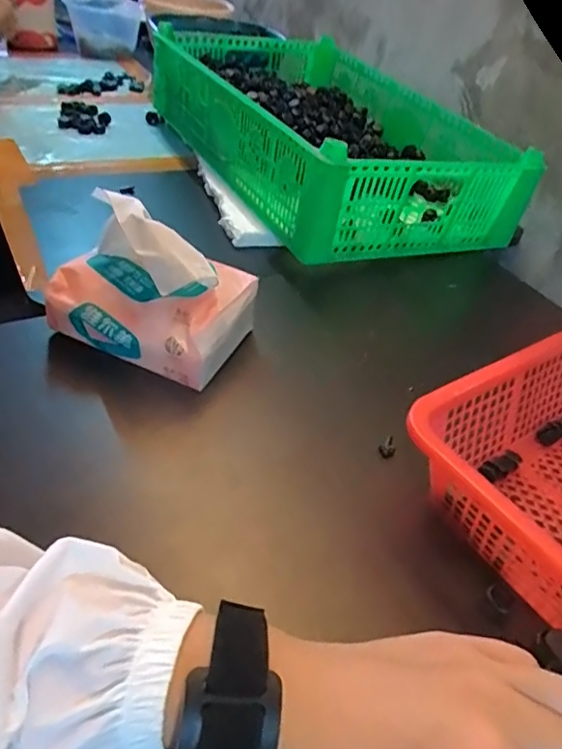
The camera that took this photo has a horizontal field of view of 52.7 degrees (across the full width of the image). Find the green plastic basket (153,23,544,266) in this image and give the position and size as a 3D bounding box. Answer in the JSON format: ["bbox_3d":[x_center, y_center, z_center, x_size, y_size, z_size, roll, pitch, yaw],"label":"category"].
[{"bbox_3d":[0.058,-0.312,0.721,0.305,0.115,0.457,-14,46,-25],"label":"green plastic basket"}]

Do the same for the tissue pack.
[{"bbox_3d":[-0.097,-0.067,0.425,0.135,0.103,0.093,20,42,12],"label":"tissue pack"}]

